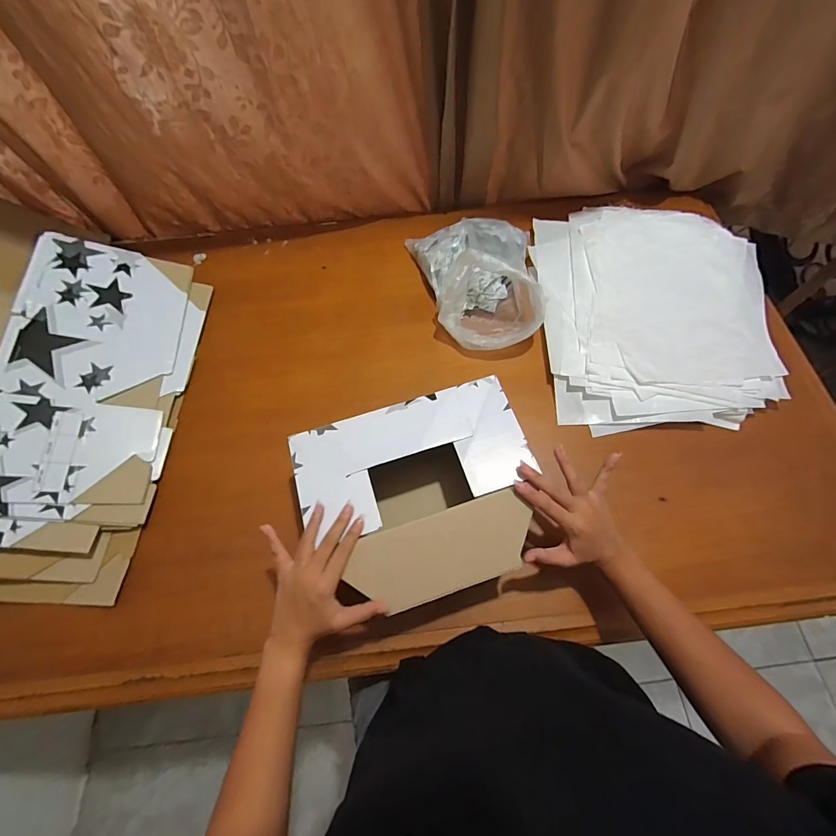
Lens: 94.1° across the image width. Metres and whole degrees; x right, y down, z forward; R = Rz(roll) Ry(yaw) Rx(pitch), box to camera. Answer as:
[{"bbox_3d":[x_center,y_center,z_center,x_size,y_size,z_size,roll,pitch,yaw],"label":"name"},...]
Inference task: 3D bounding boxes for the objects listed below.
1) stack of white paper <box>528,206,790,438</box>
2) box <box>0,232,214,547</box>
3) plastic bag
[{"bbox_3d":[0.393,-0.195,0.656,0.365,0.033,0.440,-3,66,3],"label":"stack of white paper"},{"bbox_3d":[-0.478,-0.063,0.588,0.225,0.017,0.454,8,68,-27],"label":"box"},{"bbox_3d":[0.110,-0.252,0.655,0.200,0.098,0.273,-14,65,-2],"label":"plastic bag"}]

